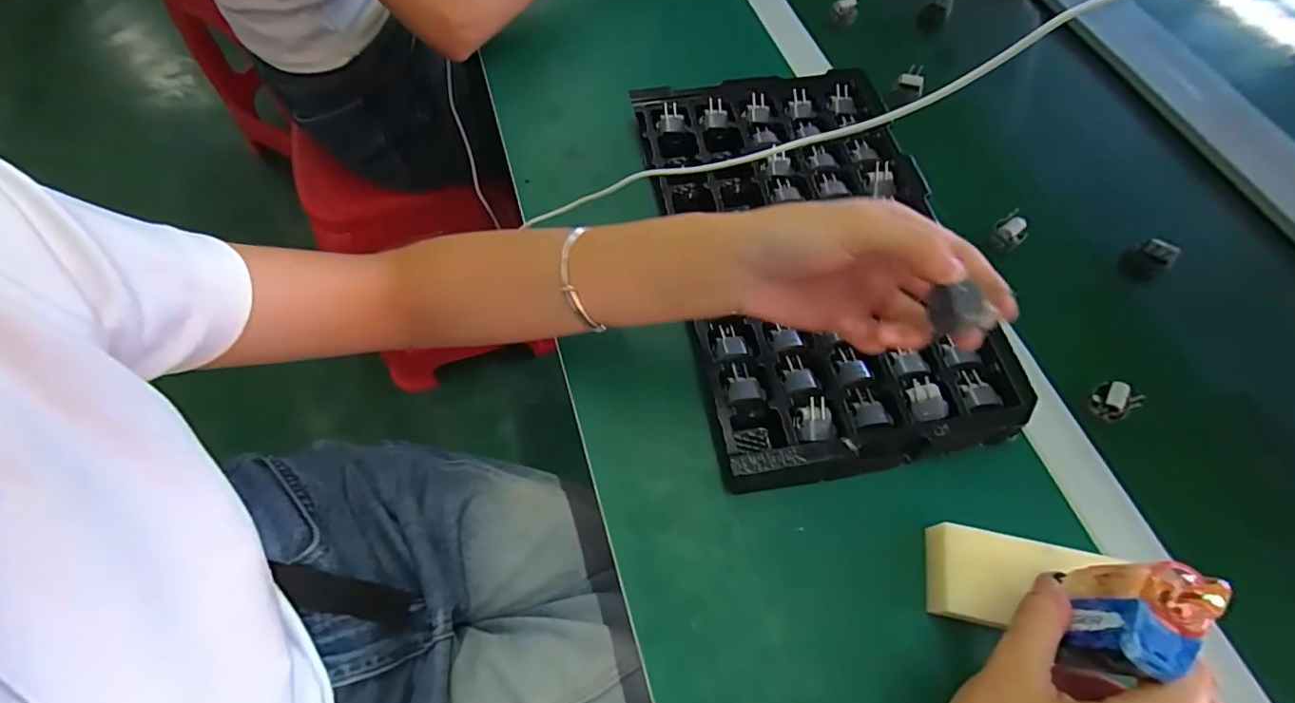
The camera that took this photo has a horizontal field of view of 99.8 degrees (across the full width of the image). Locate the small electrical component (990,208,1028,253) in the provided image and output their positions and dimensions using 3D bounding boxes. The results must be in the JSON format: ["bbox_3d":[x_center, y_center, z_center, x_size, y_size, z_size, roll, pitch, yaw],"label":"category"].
[{"bbox_3d":[0.307,-0.101,0.462,0.027,0.021,0.024,-29,68,-15],"label":"small electrical component"}]

